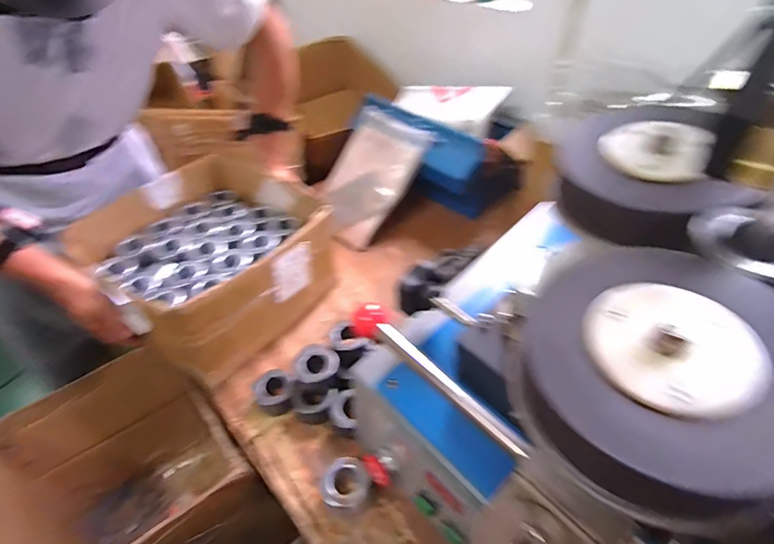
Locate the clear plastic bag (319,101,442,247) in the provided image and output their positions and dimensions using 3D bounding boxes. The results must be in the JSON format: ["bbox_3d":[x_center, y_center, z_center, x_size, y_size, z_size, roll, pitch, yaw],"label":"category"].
[{"bbox_3d":[-0.048,-0.218,0.963,0.210,0.030,0.290,38,90,29],"label":"clear plastic bag"}]

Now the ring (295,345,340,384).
[{"bbox_3d":[-0.102,0.134,0.643,0.062,0.014,0.064,-2,42,1],"label":"ring"}]

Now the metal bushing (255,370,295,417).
[{"bbox_3d":[-0.167,0.184,0.654,0.055,0.038,0.052,-2,42,2],"label":"metal bushing"}]

